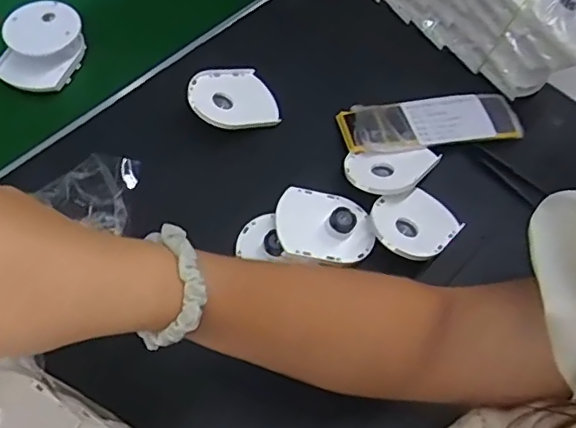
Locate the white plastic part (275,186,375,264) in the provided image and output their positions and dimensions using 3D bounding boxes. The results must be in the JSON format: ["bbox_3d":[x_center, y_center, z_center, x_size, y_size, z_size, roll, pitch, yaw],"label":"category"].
[{"bbox_3d":[0.027,0.007,0.435,0.070,0.016,0.058,4,60,-2],"label":"white plastic part"}]

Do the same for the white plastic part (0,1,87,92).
[{"bbox_3d":[-0.216,-0.146,0.512,0.059,0.033,0.075,13,60,4],"label":"white plastic part"}]

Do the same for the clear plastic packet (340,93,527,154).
[{"bbox_3d":[0.121,-0.079,0.493,0.150,0.016,0.052,-9,61,-9],"label":"clear plastic packet"}]

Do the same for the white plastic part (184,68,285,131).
[{"bbox_3d":[-0.045,-0.095,0.488,0.074,0.009,0.064,-17,64,-36],"label":"white plastic part"}]

